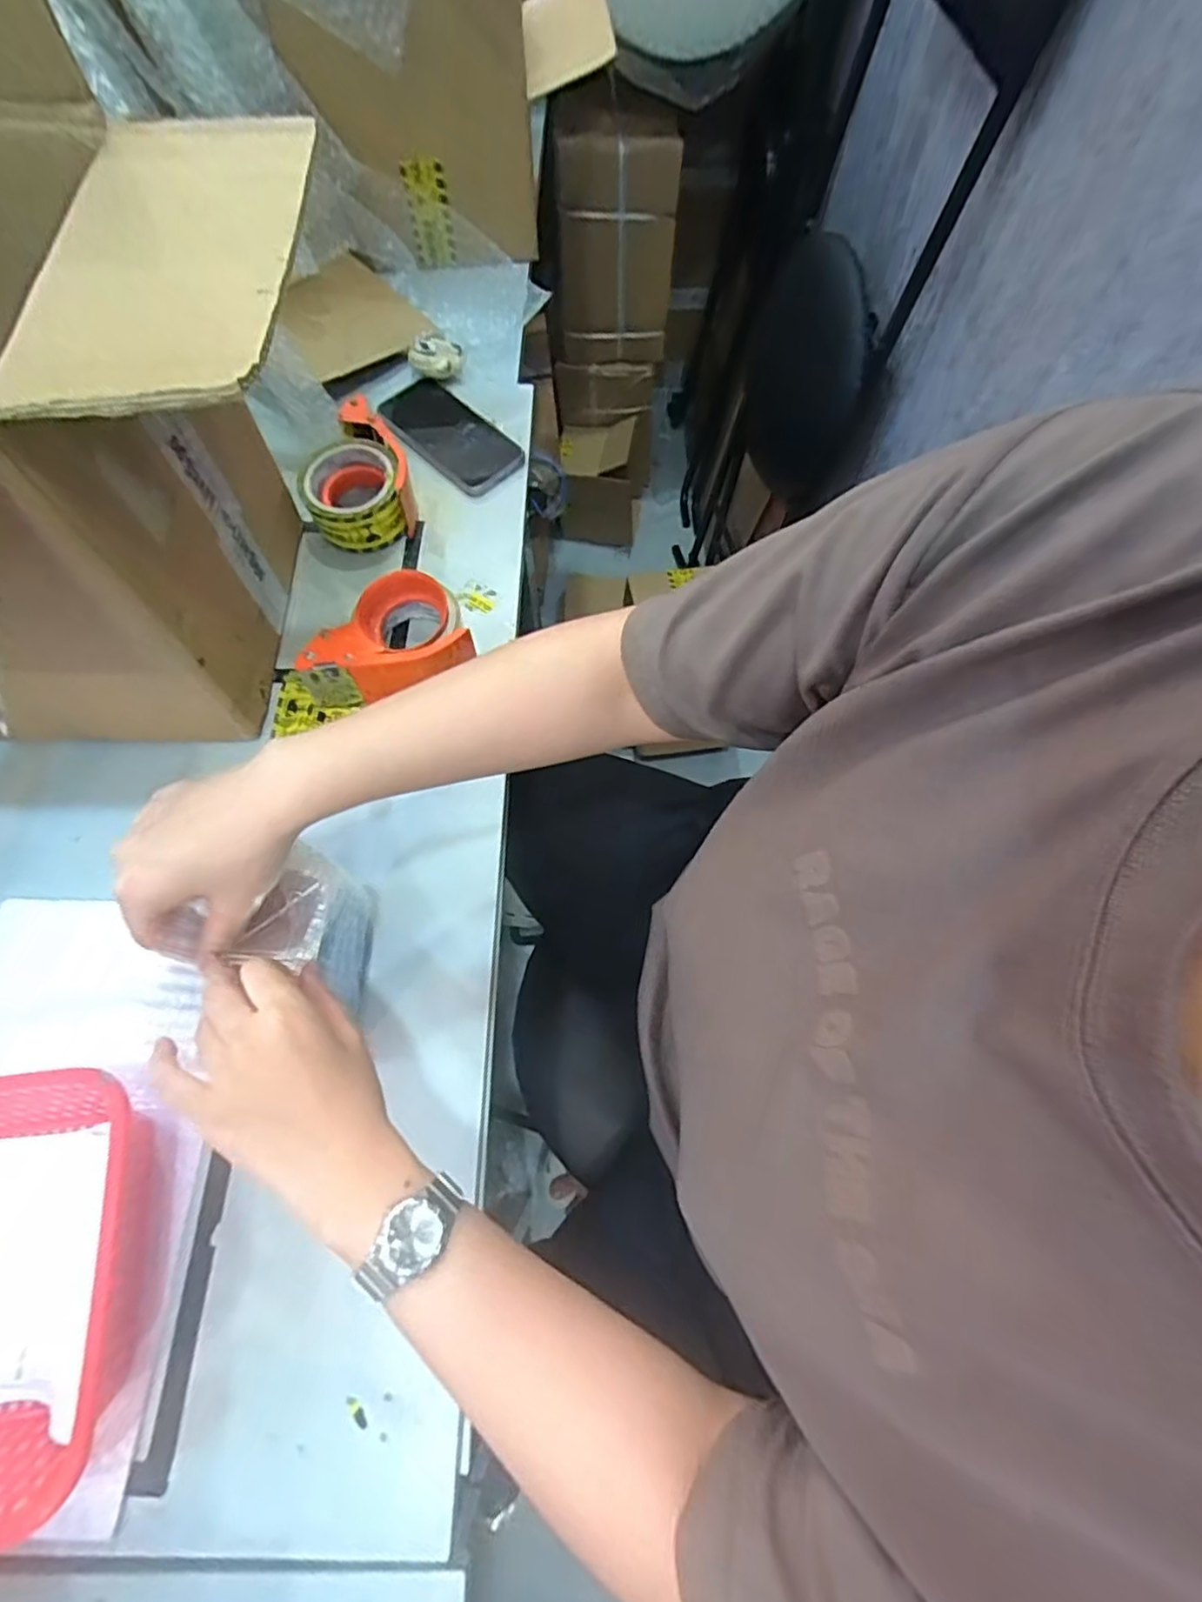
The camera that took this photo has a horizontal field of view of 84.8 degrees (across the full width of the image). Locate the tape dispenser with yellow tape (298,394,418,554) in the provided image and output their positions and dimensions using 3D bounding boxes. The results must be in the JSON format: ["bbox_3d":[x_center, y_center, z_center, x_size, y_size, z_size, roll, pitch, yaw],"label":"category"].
[{"bbox_3d":[-0.245,-0.323,0.656,0.097,0.058,0.134,-17,69,-8],"label":"tape dispenser with yellow tape"}]

